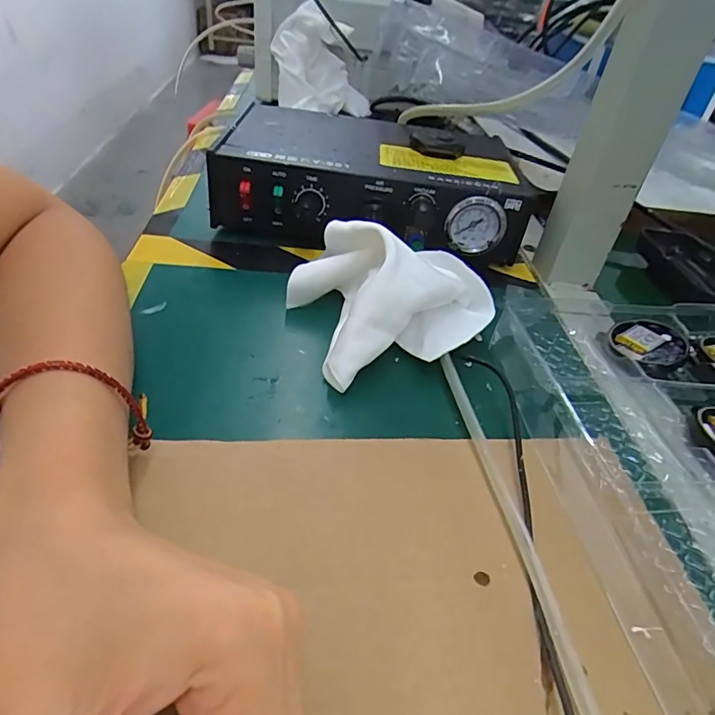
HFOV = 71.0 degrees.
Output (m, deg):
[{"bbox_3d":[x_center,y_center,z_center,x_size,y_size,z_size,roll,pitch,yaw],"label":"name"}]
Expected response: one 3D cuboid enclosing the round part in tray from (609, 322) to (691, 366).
[{"bbox_3d":[0.184,-0.008,0.318,0.043,0.012,0.041,14,40,7],"label":"round part in tray"}]

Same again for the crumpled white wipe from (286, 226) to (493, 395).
[{"bbox_3d":[0.019,-0.045,0.303,0.106,0.064,0.097,-11,43,-22],"label":"crumpled white wipe"}]

